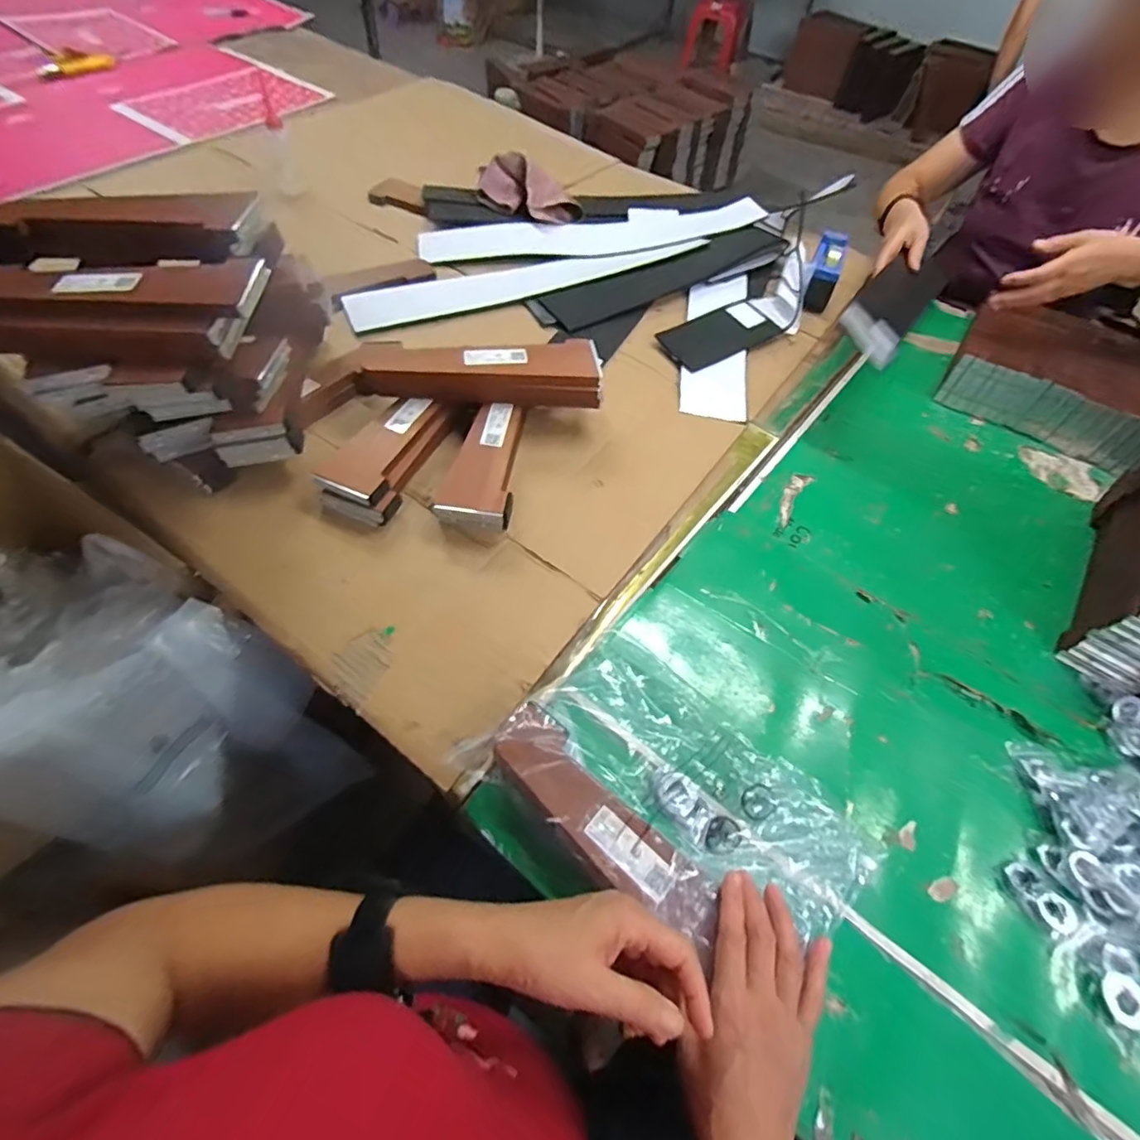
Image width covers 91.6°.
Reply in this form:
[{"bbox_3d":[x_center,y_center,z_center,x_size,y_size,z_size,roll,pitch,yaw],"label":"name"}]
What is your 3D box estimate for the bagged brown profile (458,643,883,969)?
[{"bbox_3d":[0.099,0.204,0.498,0.319,0.050,0.183,35,63,17],"label":"bagged brown profile"}]

